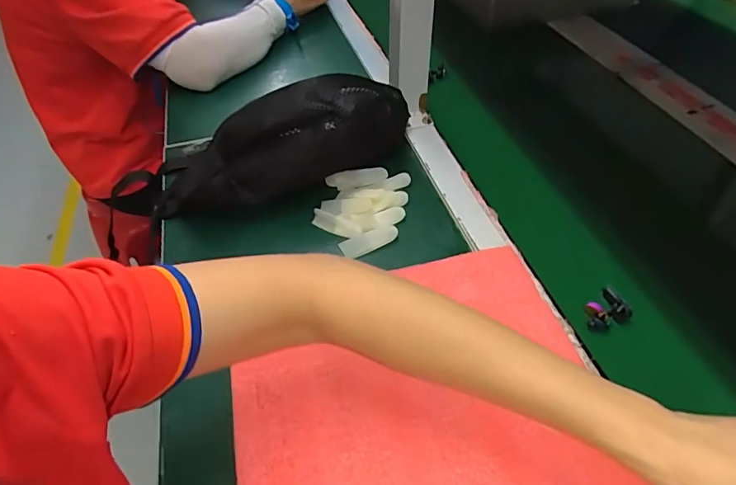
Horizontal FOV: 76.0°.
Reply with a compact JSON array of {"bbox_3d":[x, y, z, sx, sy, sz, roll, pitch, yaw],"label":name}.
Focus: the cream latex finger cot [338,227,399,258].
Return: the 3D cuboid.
[{"bbox_3d":[0.002,-0.001,0.475,0.061,0.006,0.022,-18,49,-15],"label":"cream latex finger cot"}]

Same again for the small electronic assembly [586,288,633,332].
[{"bbox_3d":[0.203,0.060,0.403,0.041,0.011,0.029,-26,51,-21],"label":"small electronic assembly"}]

